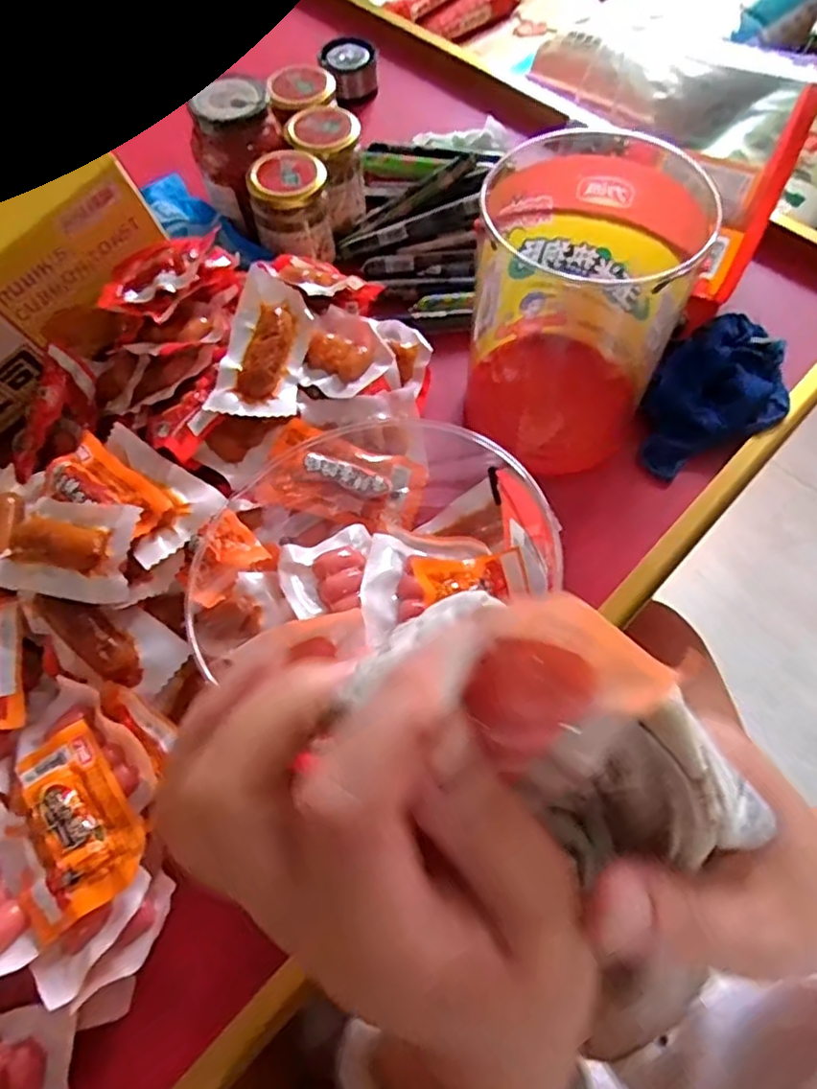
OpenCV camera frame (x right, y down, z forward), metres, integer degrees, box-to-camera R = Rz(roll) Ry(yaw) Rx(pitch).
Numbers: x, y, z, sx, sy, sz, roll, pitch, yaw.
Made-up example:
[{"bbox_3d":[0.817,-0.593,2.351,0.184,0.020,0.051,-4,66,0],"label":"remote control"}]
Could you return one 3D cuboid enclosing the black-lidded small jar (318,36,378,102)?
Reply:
[{"bbox_3d":[-0.065,-0.524,0.715,0.059,0.045,0.047,-3,65,0],"label":"black-lidded small jar"}]

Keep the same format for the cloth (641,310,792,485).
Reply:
[{"bbox_3d":[0.242,-0.120,0.509,0.163,0.038,0.095,-36,69,-14],"label":"cloth"}]

